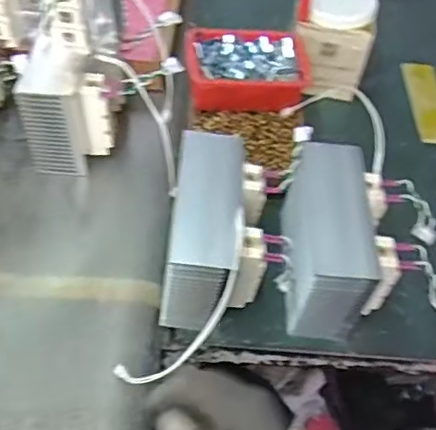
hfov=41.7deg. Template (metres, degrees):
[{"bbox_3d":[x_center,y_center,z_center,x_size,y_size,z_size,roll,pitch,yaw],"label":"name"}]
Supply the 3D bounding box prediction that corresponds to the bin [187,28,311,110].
[{"bbox_3d":[0.033,-0.187,0.730,0.155,0.048,0.106,-5,55,-10],"label":"bin"}]

